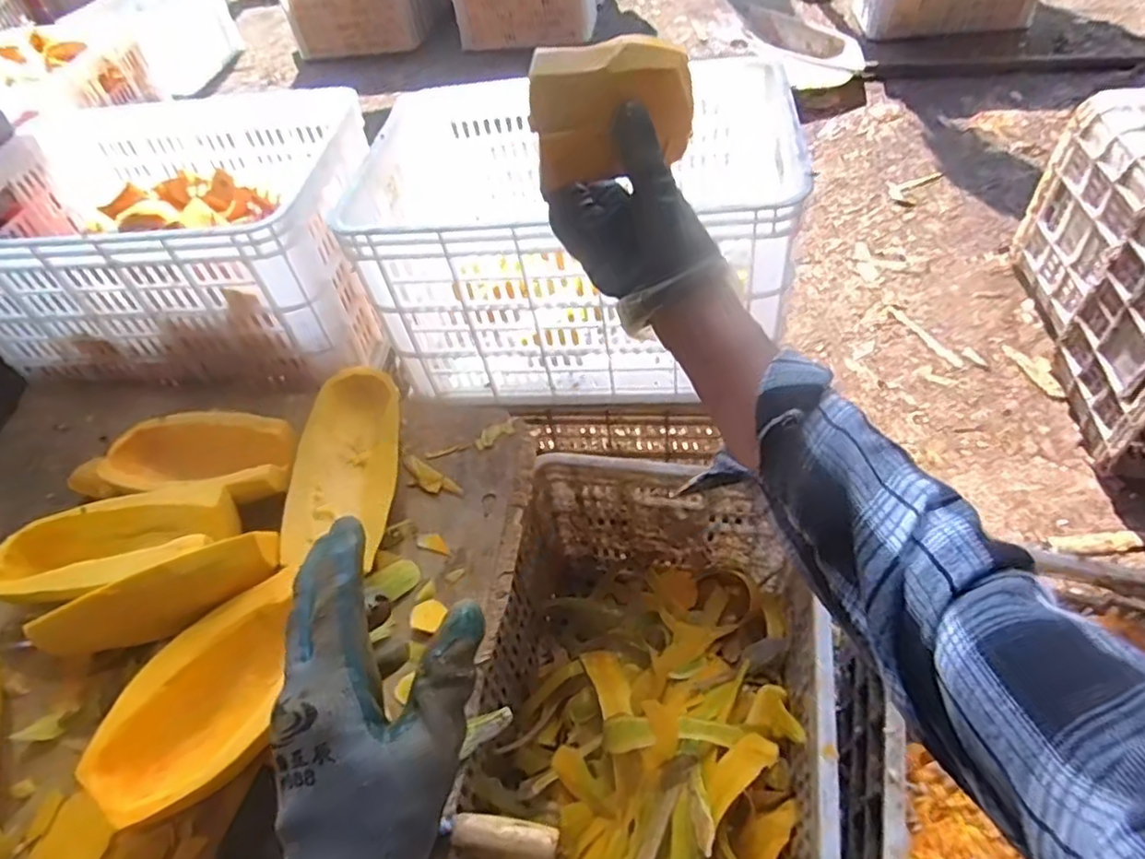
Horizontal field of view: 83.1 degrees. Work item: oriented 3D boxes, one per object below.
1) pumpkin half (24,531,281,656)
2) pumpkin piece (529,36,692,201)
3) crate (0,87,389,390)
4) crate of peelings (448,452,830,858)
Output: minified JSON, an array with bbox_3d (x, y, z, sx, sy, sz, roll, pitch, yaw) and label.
[{"bbox_3d":[-0.377,0.156,0.588,0.212,0.081,0.045,-28,52,-15],"label":"pumpkin half"},{"bbox_3d":[0.024,-0.216,0.436,0.108,0.074,0.047,-21,50,-19],"label":"pumpkin piece"},{"bbox_3d":[-0.538,-0.271,0.911,0.500,0.241,0.377,-5,50,4],"label":"crate"},{"bbox_3d":[0.069,0.319,0.701,0.323,0.254,0.514,5,52,12],"label":"crate of peelings"}]

